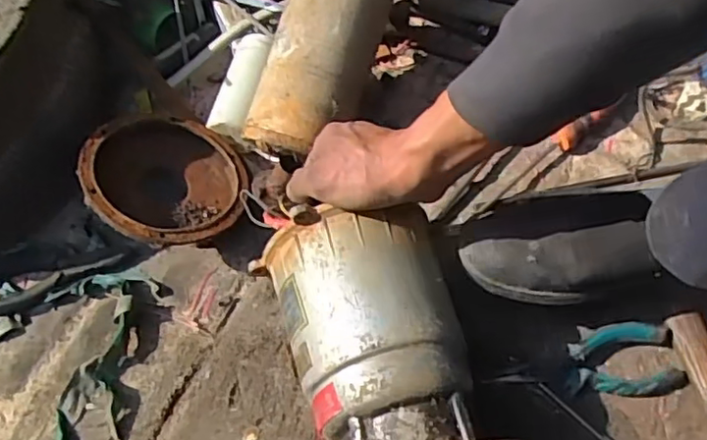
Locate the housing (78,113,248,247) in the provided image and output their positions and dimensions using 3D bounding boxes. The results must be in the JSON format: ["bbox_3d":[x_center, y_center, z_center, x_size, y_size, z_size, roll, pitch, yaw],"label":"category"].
[{"bbox_3d":[-0.178,-0.039,0.591,0.145,0.035,0.152,19,46,-21],"label":"housing"}]

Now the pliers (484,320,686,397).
[{"bbox_3d":[0.194,0.119,0.524,0.155,0.017,0.057,-4,61,-2],"label":"pliers"}]

